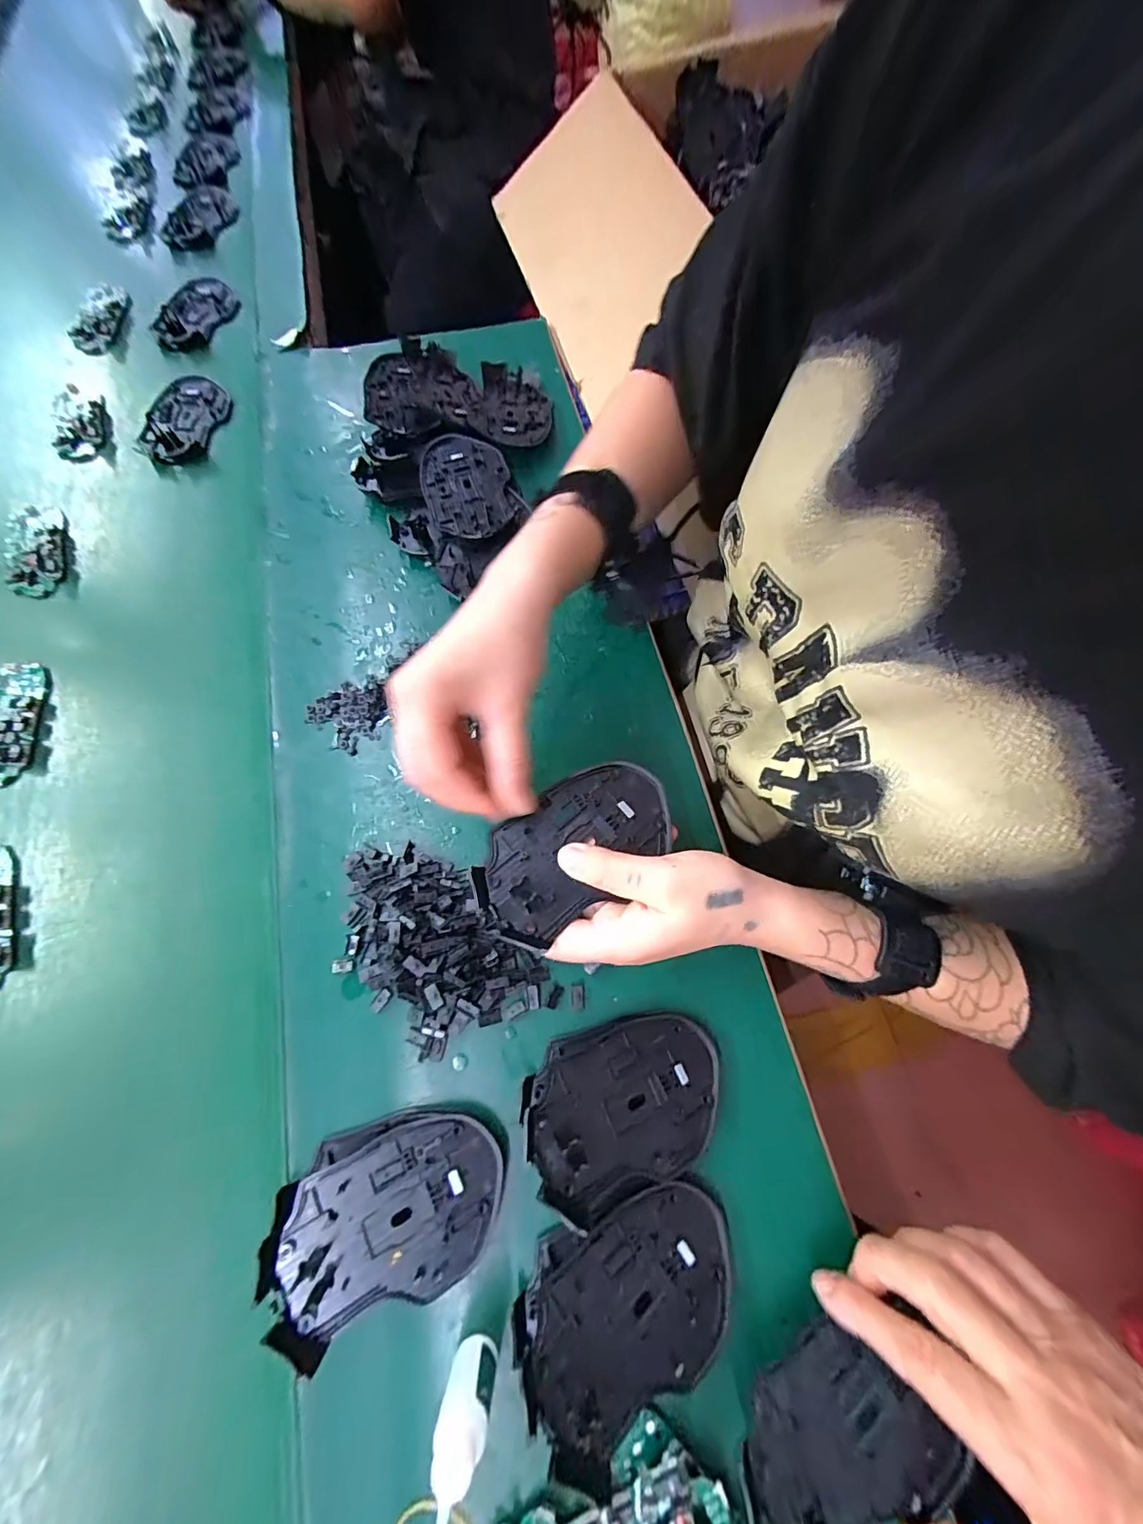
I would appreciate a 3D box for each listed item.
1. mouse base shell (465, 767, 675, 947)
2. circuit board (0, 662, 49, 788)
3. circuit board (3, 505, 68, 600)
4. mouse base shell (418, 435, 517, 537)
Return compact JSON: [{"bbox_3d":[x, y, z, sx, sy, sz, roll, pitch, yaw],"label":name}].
[{"bbox_3d":[0.002,0.043,0.273,0.113,0.009,0.063,-35,73,-10],"label":"mouse base shell"},{"bbox_3d":[-0.426,-0.031,0.373,0.047,0.015,0.099,-16,71,-6],"label":"circuit board"},{"bbox_3d":[-0.462,-0.188,0.430,0.046,0.017,0.097,-15,71,-5],"label":"circuit board"},{"bbox_3d":[-0.089,-0.233,0.426,0.071,0.018,0.112,-12,71,-4],"label":"mouse base shell"}]

